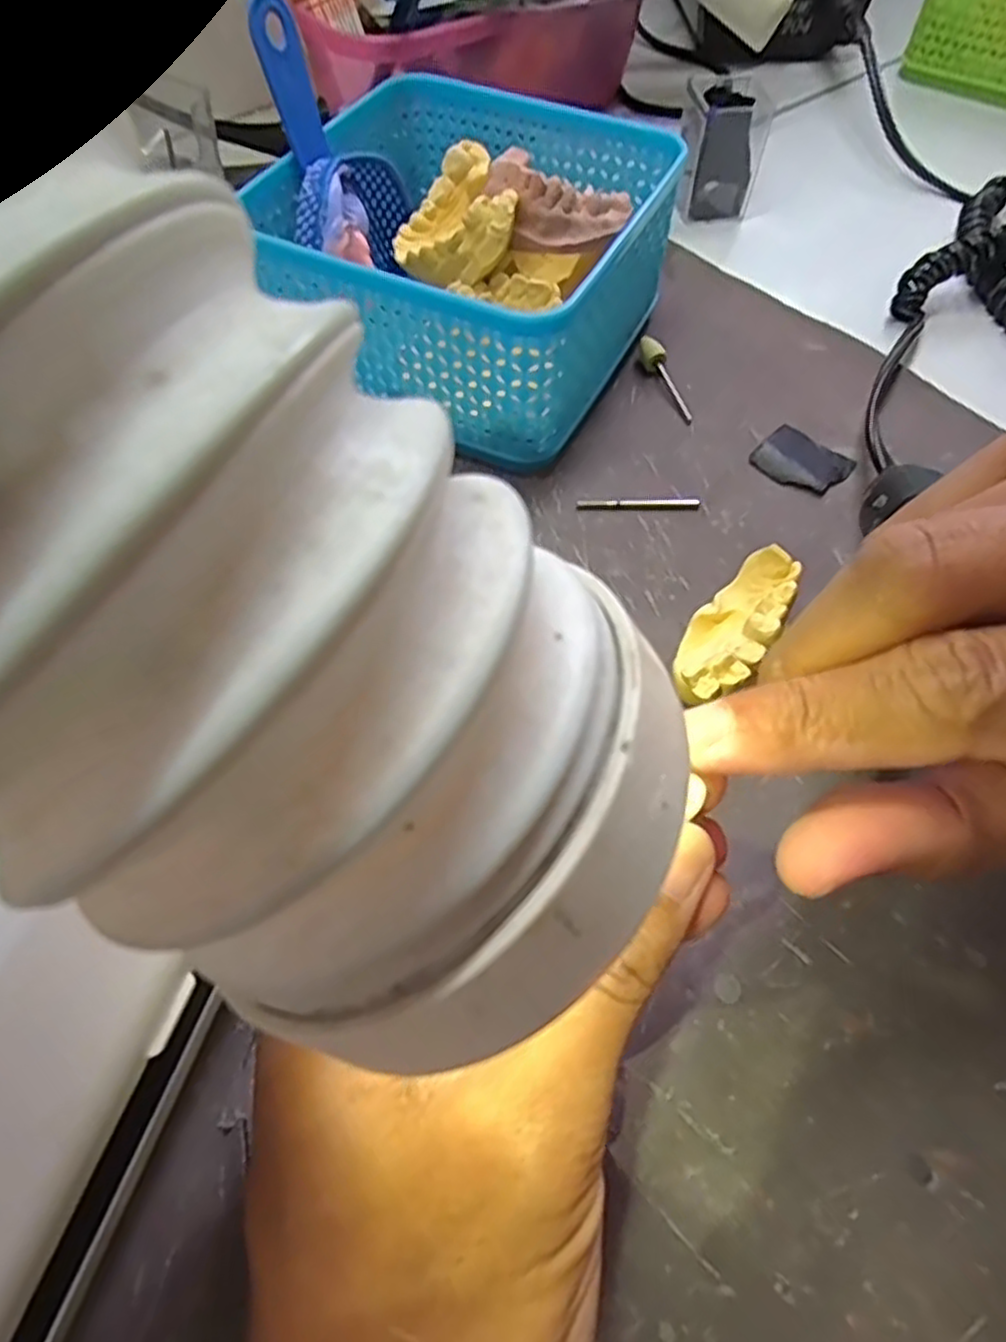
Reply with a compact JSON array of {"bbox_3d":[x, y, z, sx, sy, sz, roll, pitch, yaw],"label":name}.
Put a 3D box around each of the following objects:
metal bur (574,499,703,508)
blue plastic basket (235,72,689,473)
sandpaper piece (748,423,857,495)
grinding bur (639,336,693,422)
[{"bbox_3d":[0.049,-0.061,0.256,0.044,0.004,0.004,1,60,0],"label":"metal bur"},{"bbox_3d":[-0.016,-0.159,0.278,0.133,0.064,0.129,24,62,13],"label":"blue plastic basket"},{"bbox_3d":[0.113,-0.080,0.268,0.032,0.004,0.028,40,67,20],"label":"sandpaper piece"},{"bbox_3d":[0.067,-0.120,0.287,0.008,0.009,0.044,-20,62,-12],"label":"grinding bur"}]

